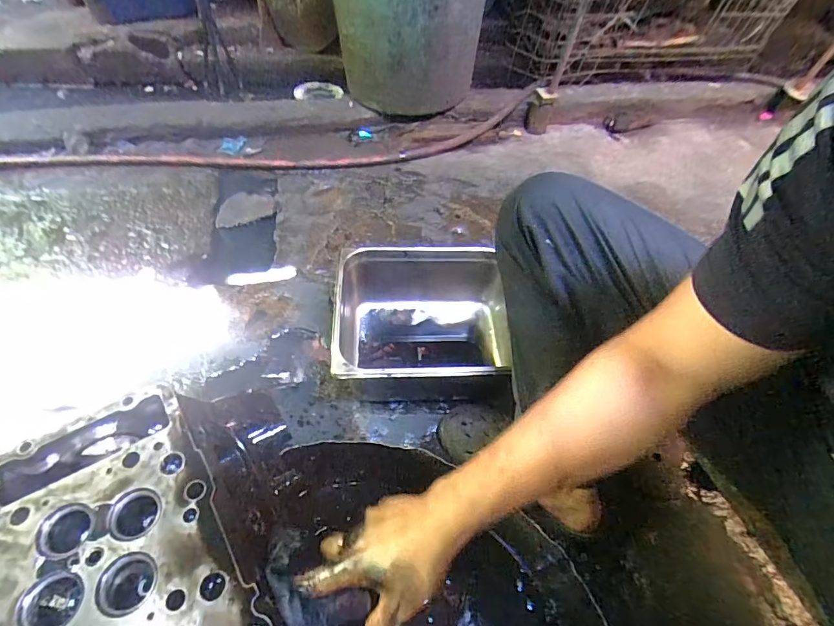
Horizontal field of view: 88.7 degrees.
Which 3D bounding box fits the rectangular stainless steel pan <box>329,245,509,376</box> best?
[{"bbox_3d":[0.014,0.032,0.766,0.334,0.160,0.264,1,52,-5],"label":"rectangular stainless steel pan"}]

